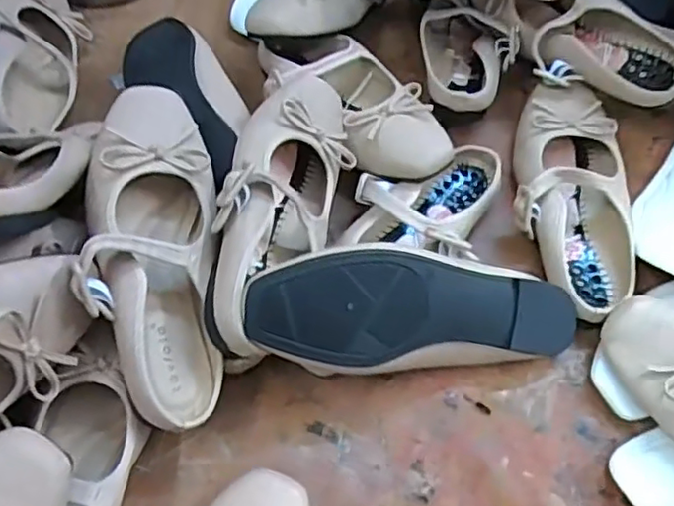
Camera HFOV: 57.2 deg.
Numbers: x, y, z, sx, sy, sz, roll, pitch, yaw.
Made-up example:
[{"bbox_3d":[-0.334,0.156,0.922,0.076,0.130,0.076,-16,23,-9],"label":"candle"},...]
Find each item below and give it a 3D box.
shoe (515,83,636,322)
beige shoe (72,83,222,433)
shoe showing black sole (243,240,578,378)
[{"bbox_3d":[0.196,-0.050,0.519,0.090,0.046,0.220,10,59,5],"label":"shoe"},{"bbox_3d":[-0.122,-0.005,0.418,0.075,0.077,0.235,-7,76,-5],"label":"beige shoe"},{"bbox_3d":[0.057,0.041,0.428,0.235,0.055,0.078,4,57,-18],"label":"shoe showing black sole"}]

